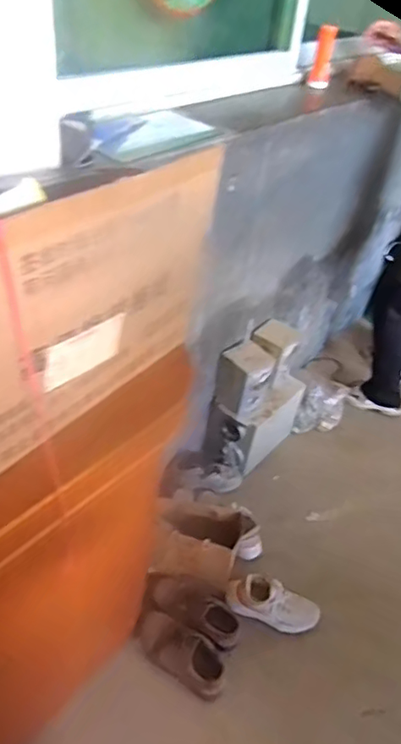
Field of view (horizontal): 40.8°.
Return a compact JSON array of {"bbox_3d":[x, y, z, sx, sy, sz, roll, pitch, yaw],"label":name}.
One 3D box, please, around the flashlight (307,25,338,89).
[{"bbox_3d":[0.379,-0.973,1.663,0.061,0.172,0.063,10,41,8],"label":"flashlight"}]

